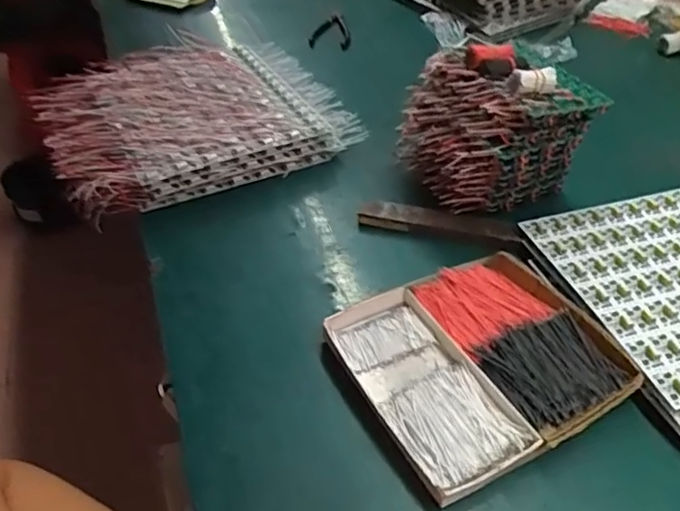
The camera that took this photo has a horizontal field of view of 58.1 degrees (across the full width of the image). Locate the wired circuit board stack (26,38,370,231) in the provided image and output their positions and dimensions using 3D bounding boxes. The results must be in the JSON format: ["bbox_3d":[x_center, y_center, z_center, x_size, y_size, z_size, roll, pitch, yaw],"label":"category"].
[{"bbox_3d":[-0.198,-0.191,0.815,0.366,0.061,0.307,-20,45,-20],"label":"wired circuit board stack"}]

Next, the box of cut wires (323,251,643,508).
[{"bbox_3d":[0.113,0.087,0.522,0.203,0.021,0.190,-21,45,-21],"label":"box of cut wires"}]

